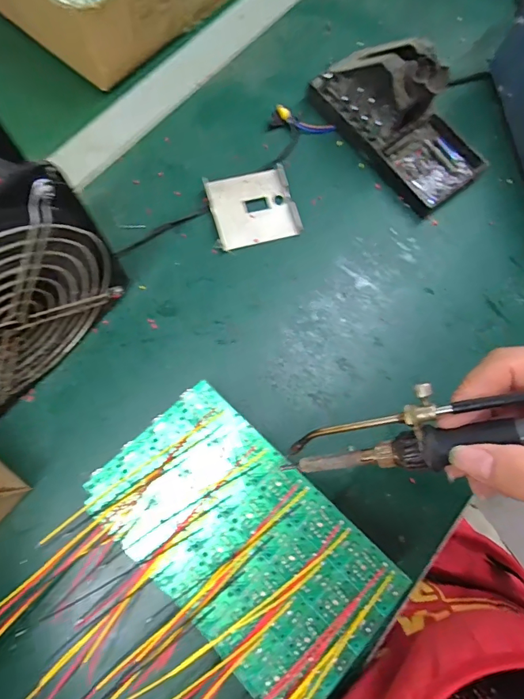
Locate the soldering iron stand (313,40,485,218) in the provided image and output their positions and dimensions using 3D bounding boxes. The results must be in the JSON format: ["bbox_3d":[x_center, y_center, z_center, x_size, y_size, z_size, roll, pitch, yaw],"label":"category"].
[{"bbox_3d":[0.123,-0.206,0.350,0.078,0.070,0.159,-38,78,-11],"label":"soldering iron stand"}]

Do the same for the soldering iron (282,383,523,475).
[{"bbox_3d":[0.104,0.030,0.183,0.208,0.017,0.033,-16,72,27],"label":"soldering iron"}]

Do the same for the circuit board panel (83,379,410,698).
[{"bbox_3d":[-0.011,0.114,0.251,0.181,0.006,0.103,42,77,10],"label":"circuit board panel"}]

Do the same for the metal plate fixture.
[{"bbox_3d":[-0.008,-0.122,0.353,0.071,0.013,0.063,-16,75,-6],"label":"metal plate fixture"}]

